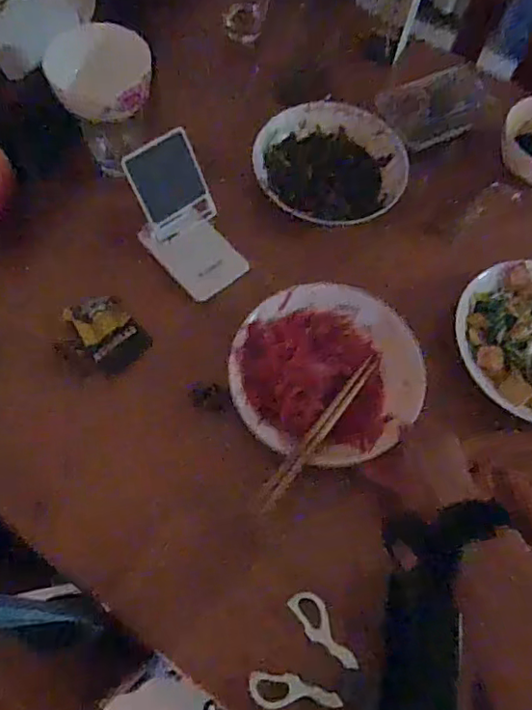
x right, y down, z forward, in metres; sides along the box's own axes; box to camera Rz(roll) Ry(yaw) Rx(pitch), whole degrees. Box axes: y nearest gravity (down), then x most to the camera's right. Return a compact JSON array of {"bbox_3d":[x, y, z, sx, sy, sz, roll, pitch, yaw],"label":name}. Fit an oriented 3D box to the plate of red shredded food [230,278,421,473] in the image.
[{"bbox_3d":[0.068,0.012,0.614,0.195,0.030,0.202,0,69,-1],"label":"plate of red shredded food"}]

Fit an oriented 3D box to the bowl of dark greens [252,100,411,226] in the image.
[{"bbox_3d":[0.086,-0.256,0.755,0.197,0.035,0.185,0,69,-1],"label":"bowl of dark greens"}]

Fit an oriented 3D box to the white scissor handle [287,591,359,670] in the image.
[{"bbox_3d":[0.053,0.261,0.536,0.029,0.013,0.078,-28,72,-11],"label":"white scissor handle"}]

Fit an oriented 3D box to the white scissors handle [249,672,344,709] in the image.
[{"bbox_3d":[0.026,0.304,0.515,0.081,0.004,0.028,0,64,2],"label":"white scissors handle"}]

